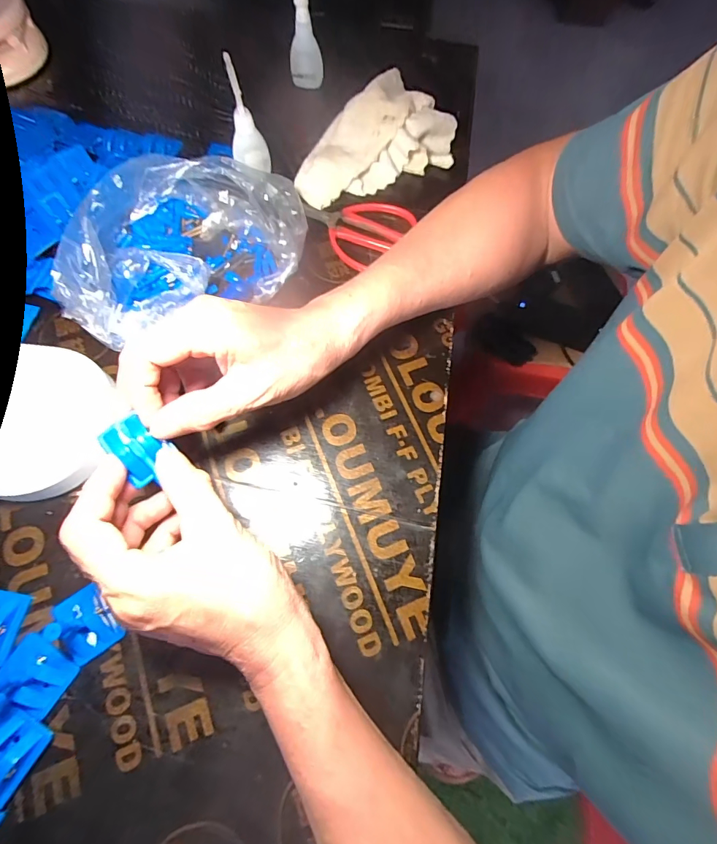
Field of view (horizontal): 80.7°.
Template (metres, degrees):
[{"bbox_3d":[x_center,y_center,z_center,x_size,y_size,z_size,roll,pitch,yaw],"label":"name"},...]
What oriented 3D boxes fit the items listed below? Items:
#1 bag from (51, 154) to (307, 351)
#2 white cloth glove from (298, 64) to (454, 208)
[{"bbox_3d":[-0.154,-0.167,0.373,0.207,0.061,0.156,-23,72,-10],"label":"bag"},{"bbox_3d":[0.017,-0.285,0.436,0.174,0.040,0.113,-43,77,-16],"label":"white cloth glove"}]

